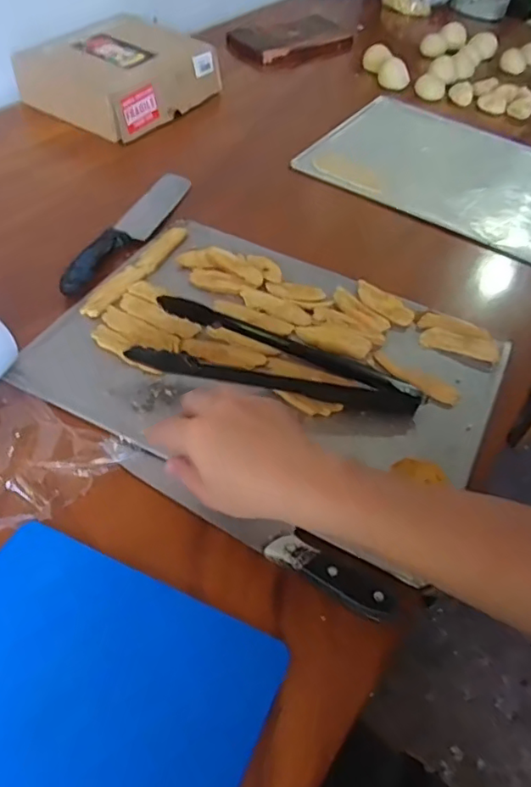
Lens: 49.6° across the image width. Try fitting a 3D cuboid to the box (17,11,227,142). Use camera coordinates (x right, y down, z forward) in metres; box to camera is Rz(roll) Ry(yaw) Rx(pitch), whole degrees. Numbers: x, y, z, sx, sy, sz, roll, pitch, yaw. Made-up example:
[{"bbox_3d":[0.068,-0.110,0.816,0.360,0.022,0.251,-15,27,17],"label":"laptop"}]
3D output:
[{"bbox_3d":[-0.233,-0.533,0.944,0.213,0.083,0.253,27,52,16],"label":"box"}]

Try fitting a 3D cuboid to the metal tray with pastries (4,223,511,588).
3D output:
[{"bbox_3d":[0.007,-0.034,0.602,0.439,0.033,0.358,24,51,14],"label":"metal tray with pastries"}]

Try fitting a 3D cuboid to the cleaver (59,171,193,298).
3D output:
[{"bbox_3d":[-0.169,-0.218,0.732,0.053,0.014,0.290,20,50,10],"label":"cleaver"}]

